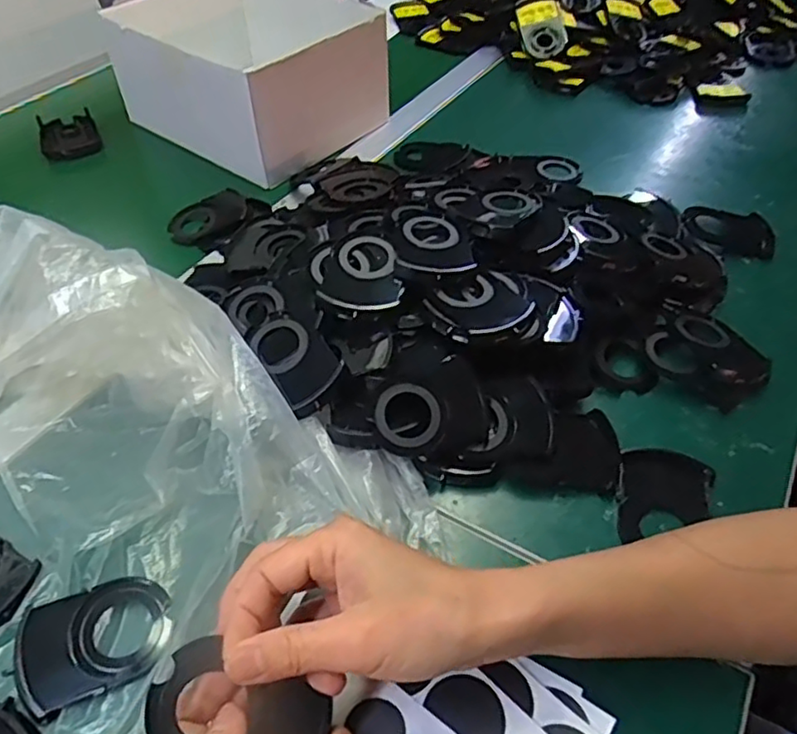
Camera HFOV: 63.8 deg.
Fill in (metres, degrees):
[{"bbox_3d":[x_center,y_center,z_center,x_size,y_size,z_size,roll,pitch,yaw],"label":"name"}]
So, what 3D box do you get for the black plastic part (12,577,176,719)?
[{"bbox_3d":[-0.162,0.144,0.340,0.076,0.011,0.055,-22,50,-20],"label":"black plastic part"}]

